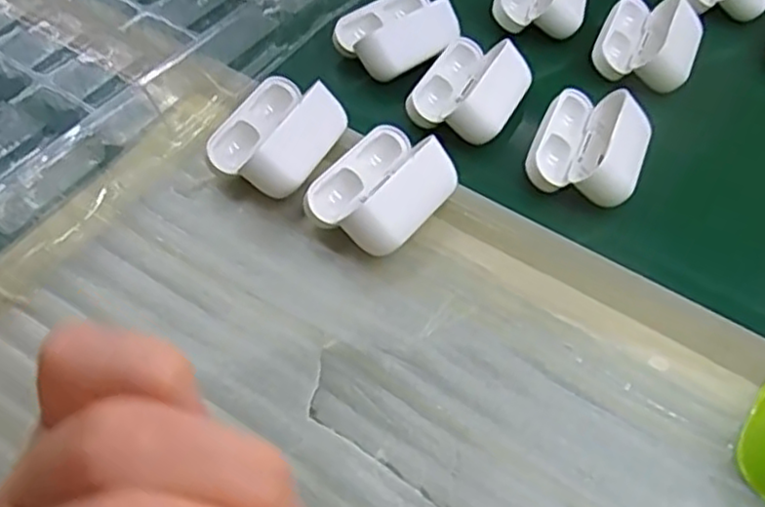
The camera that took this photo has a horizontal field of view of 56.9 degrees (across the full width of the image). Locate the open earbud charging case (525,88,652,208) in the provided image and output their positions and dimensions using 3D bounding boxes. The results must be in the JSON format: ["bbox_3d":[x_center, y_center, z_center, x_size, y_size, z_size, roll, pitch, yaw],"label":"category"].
[{"bbox_3d":[0.106,-0.054,0.361,0.053,0.032,0.063,21,58,14],"label":"open earbud charging case"}]

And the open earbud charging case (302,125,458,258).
[{"bbox_3d":[0.001,-0.031,0.329,0.052,0.030,0.066,37,63,23],"label":"open earbud charging case"}]

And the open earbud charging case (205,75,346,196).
[{"bbox_3d":[-0.052,-0.059,0.352,0.051,0.029,0.064,26,59,17],"label":"open earbud charging case"}]

